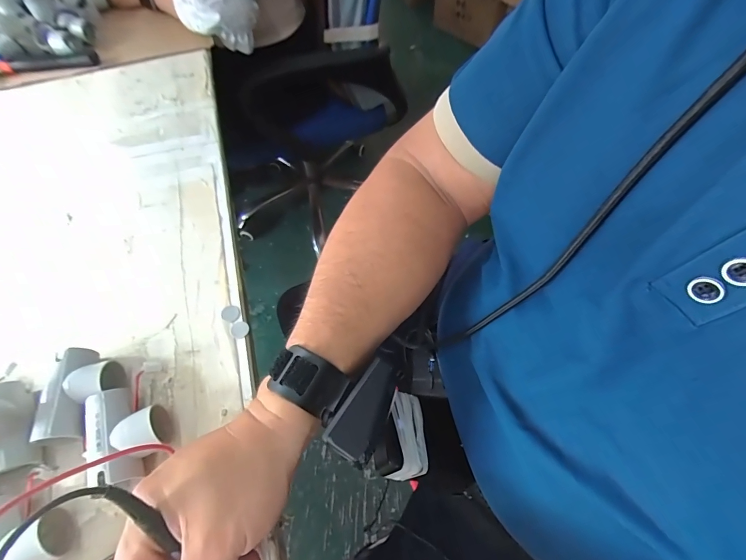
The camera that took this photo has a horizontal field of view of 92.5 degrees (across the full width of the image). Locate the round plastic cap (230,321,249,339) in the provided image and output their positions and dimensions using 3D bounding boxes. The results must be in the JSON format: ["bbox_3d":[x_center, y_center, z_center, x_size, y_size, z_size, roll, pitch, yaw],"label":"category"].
[{"bbox_3d":[-0.130,0.049,0.350,0.017,0.004,0.018,0,59,1],"label":"round plastic cap"}]

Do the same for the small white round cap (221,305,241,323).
[{"bbox_3d":[-0.142,0.034,0.357,0.018,0.004,0.017,0,59,1],"label":"small white round cap"}]

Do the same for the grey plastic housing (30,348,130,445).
[{"bbox_3d":[-0.243,0.099,0.304,0.055,0.032,0.074,3,60,3],"label":"grey plastic housing"}]

